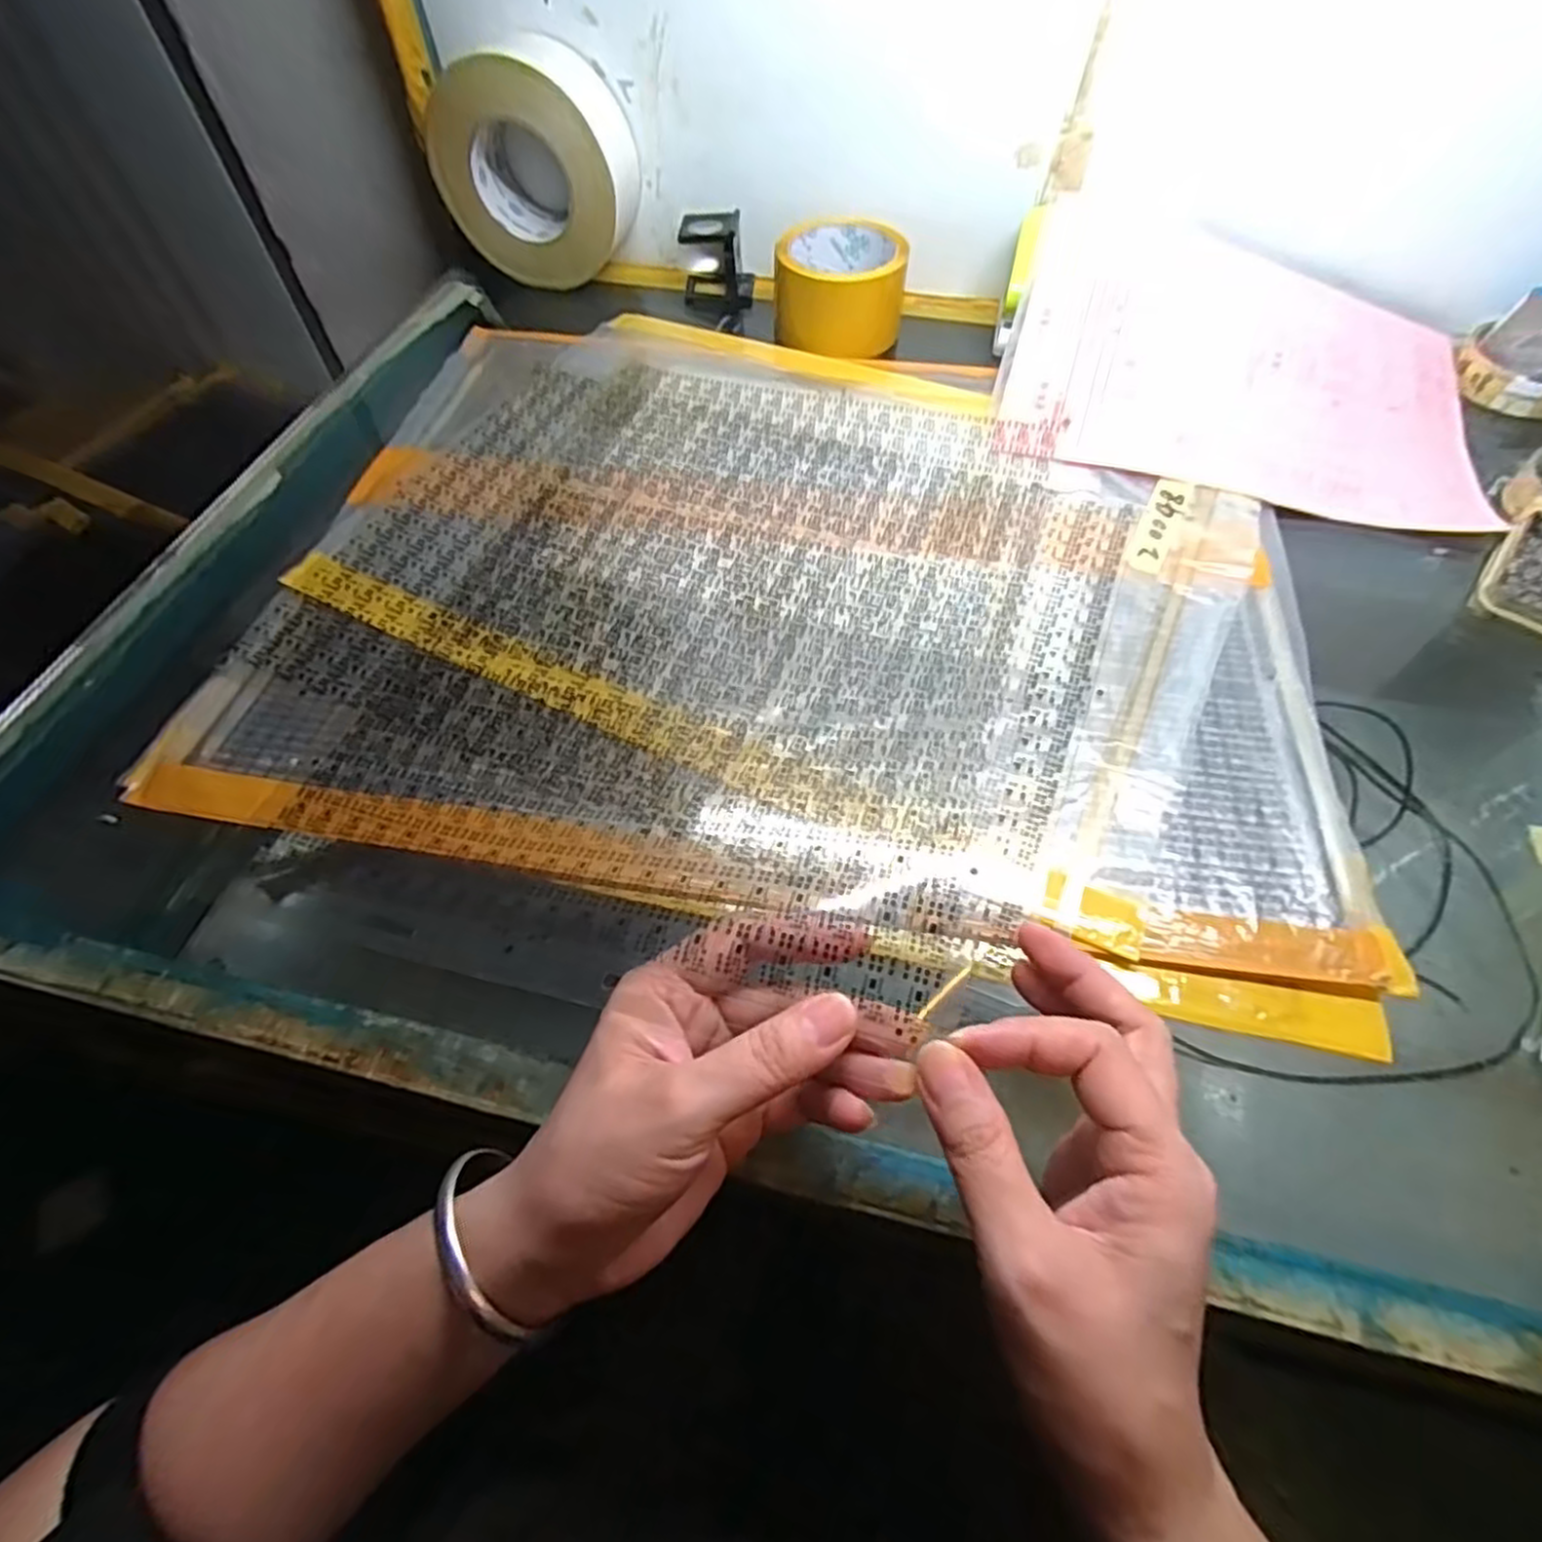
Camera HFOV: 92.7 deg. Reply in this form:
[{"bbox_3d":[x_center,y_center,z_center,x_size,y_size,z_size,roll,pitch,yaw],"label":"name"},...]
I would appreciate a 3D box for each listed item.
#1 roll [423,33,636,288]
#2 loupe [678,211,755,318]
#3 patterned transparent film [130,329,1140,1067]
[{"bbox_3d":[-0.180,-0.462,0.565,0.134,0.129,0.075,11,59,8],"label":"roll"},{"bbox_3d":[-0.043,-0.402,0.585,0.056,0.060,0.055,1,58,2],"label":"loupe"},{"bbox_3d":[-0.053,-0.116,0.384,0.440,0.063,0.402,18,60,12],"label":"patterned transparent film"}]

